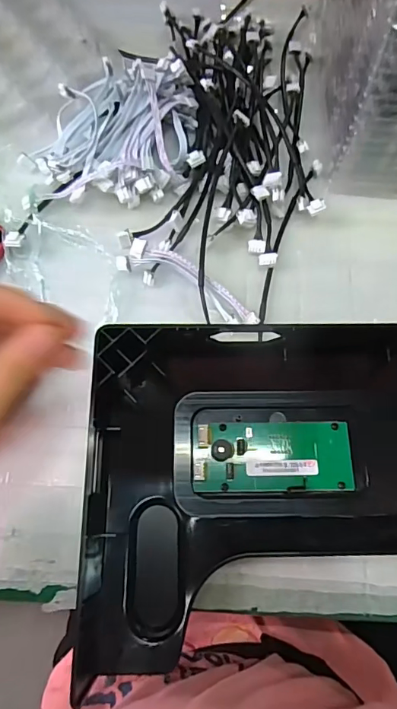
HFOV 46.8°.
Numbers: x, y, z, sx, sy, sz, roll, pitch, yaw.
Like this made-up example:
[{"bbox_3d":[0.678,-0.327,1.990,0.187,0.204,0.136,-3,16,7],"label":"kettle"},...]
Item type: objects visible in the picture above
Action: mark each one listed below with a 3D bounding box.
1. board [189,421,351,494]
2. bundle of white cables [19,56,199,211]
[{"bbox_3d":[0.052,0.071,0.318,0.107,0.013,0.047,0,71,-1],"label":"board"},{"bbox_3d":[-0.074,-0.188,0.388,0.142,0.027,0.122,-1,71,-2],"label":"bundle of white cables"}]

